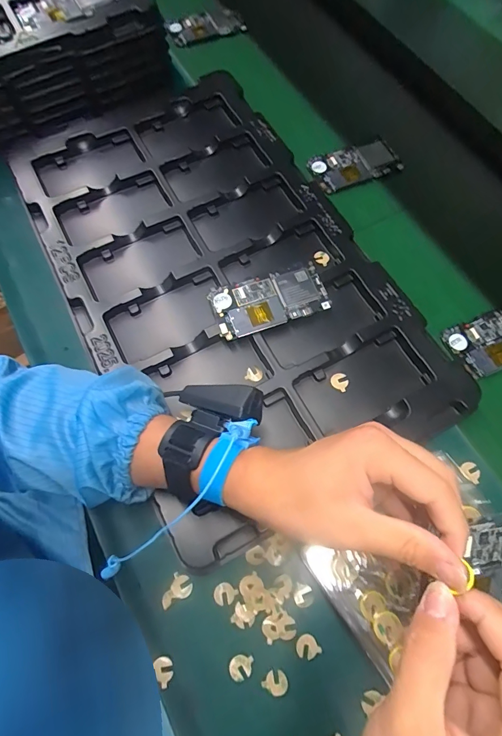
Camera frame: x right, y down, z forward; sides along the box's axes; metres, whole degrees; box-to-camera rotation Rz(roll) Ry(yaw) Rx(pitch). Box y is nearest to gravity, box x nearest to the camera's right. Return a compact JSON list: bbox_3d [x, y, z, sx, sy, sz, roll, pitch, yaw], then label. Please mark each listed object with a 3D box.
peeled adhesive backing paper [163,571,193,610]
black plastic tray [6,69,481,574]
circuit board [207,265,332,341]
[{"bbox_3d":[-0.064,0.198,0.335,0.020,0.004,0.029,25,71,8],"label":"peeled adhesive backing paper"},{"bbox_3d":[-0.042,-0.116,0.439,0.319,0.029,0.534,-27,72,-11],"label":"black plastic tray"},{"bbox_3d":[0.021,-0.074,0.420,0.124,0.010,0.064,-16,70,-7],"label":"circuit board"}]

